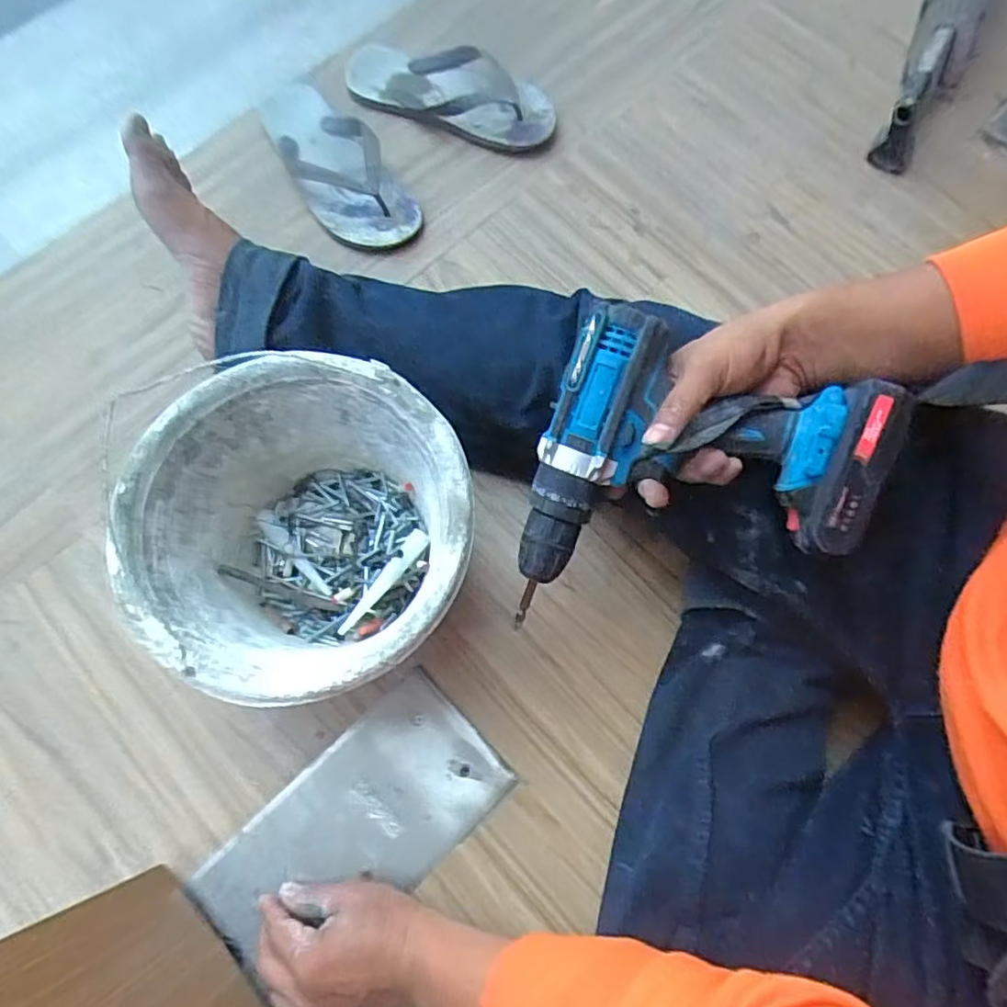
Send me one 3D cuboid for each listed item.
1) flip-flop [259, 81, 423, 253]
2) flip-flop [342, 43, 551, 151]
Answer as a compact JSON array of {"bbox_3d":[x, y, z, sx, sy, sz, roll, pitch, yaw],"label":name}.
[{"bbox_3d":[-0.187,-0.381,0.704,0.100,0.040,0.256,-30,75,-8],"label":"flip-flop"},{"bbox_3d":[-0.063,-0.479,0.734,0.250,0.045,0.110,19,74,7],"label":"flip-flop"}]

